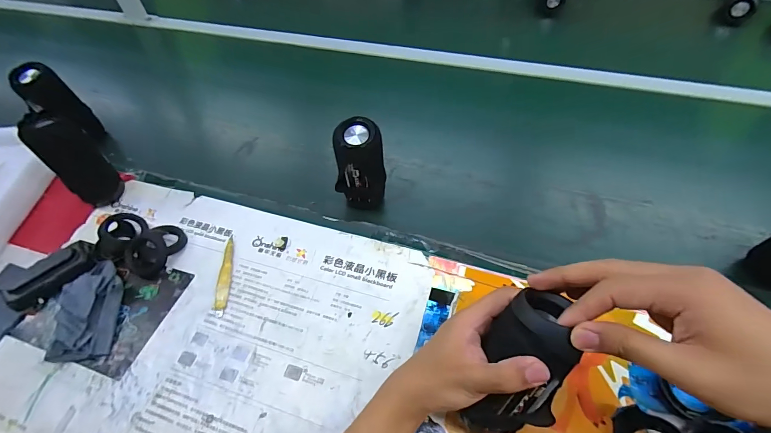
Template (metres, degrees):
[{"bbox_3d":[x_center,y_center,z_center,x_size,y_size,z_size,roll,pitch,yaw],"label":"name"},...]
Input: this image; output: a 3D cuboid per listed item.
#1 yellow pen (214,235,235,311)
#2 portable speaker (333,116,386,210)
[{"bbox_3d":[-0.223,0.076,0.496,0.019,0.005,0.114,-5,52,-2],"label":"yellow pen"},{"bbox_3d":[-0.034,-0.070,0.520,0.065,0.139,0.055,15,54,13],"label":"portable speaker"}]

